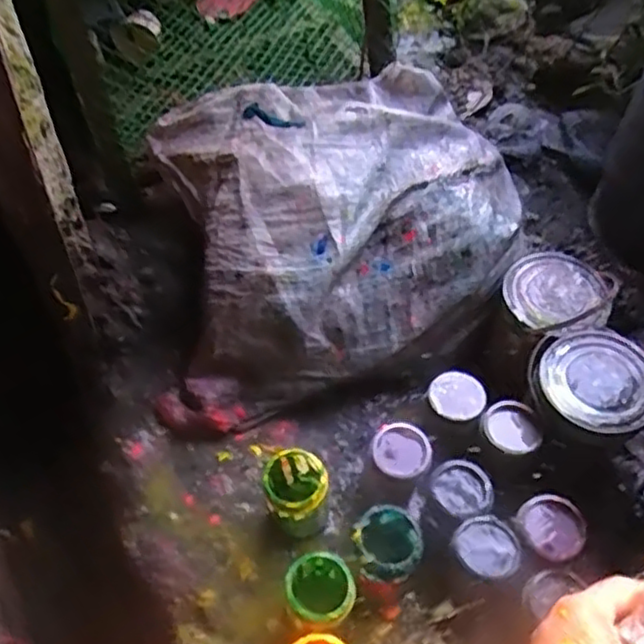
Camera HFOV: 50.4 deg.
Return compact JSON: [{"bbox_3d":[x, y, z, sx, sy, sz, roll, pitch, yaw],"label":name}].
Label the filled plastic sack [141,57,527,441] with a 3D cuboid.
[{"bbox_3d":[0.024,-0.159,1.279,0.648,0.277,0.615,-3,53,-4],"label":"filled plastic sack"}]

